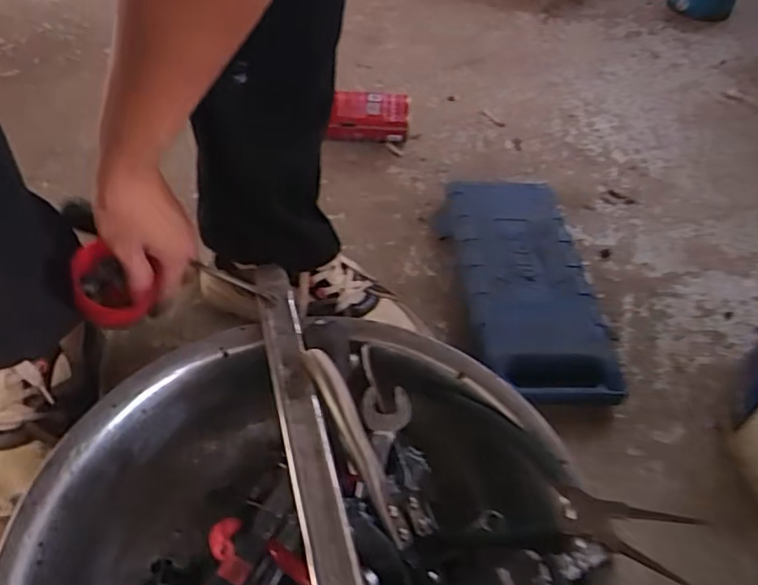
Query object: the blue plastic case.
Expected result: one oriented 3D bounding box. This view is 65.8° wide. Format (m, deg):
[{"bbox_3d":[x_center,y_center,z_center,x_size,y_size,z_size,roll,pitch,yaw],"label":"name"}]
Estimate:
[{"bbox_3d":[0.155,-0.024,0.651,0.144,0.048,0.314,0,47,-3],"label":"blue plastic case"}]

